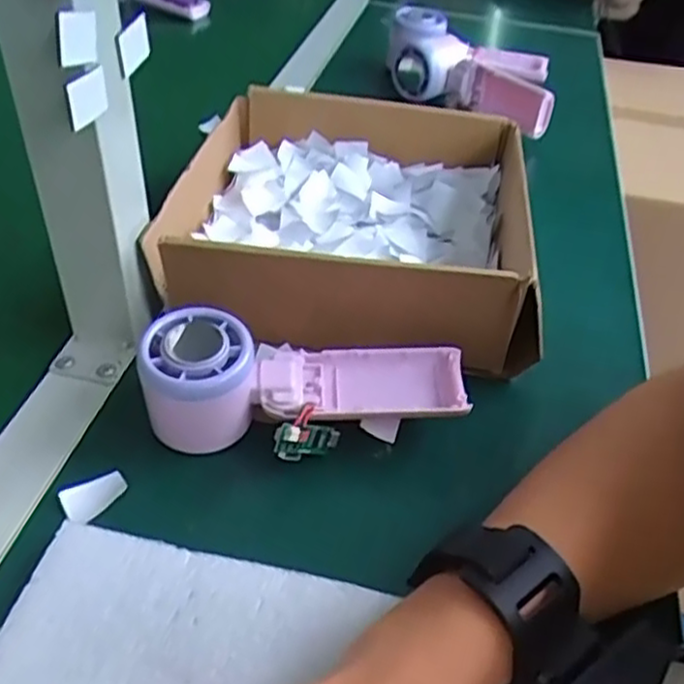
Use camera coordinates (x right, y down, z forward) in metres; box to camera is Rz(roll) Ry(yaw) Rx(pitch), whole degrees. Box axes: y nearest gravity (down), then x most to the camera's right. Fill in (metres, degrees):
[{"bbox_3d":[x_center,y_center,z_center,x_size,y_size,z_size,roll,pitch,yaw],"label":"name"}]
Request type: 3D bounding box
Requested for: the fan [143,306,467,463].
[{"bbox_3d":[-0.017,0.023,0.372,0.158,0.057,0.067,4,42,-1],"label":"fan"}]

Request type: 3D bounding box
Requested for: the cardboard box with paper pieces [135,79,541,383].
[{"bbox_3d":[0.010,-0.079,0.479,0.223,0.075,0.229,7,42,3],"label":"cardboard box with paper pieces"}]

